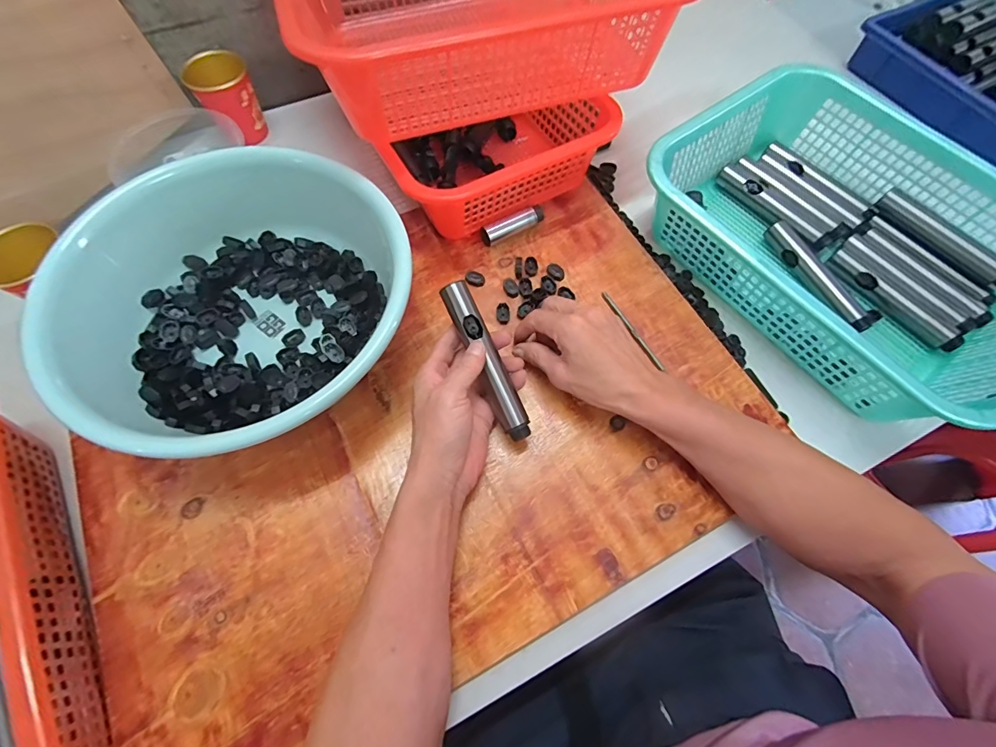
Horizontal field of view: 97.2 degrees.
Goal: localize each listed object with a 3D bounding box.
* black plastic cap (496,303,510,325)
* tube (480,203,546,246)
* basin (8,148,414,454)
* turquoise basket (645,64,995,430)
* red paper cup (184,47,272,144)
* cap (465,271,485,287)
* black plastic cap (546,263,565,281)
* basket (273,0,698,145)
[{"bbox_3d":[0.005,-0.065,0.469,0.014,0.006,0.024,-3,66,-3],"label":"black plastic cap"},{"bbox_3d":[0.016,-0.170,0.507,0.076,0.026,0.024,-25,69,-12],"label":"tube"},{"bbox_3d":[-0.227,-0.057,0.409,0.283,0.107,0.277,0,66,-1],"label":"basin"},{"bbox_3d":[0.369,-0.143,0.467,0.288,0.092,0.380,-35,71,-15],"label":"turquoise basket"},{"bbox_3d":[-0.334,-0.340,0.546,0.071,0.087,0.067,-28,69,-13],"label":"red paper cup"},{"bbox_3d":[-0.025,-0.105,0.487,0.021,0.008,0.015,9,66,3],"label":"cap"},{"bbox_3d":[0.065,-0.115,0.493,0.018,0.005,0.025,-22,68,-11],"label":"black plastic cap"},{"bbox_3d":[-0.025,-0.390,0.468,0.367,0.106,0.276,-16,69,-8],"label":"basket"}]

